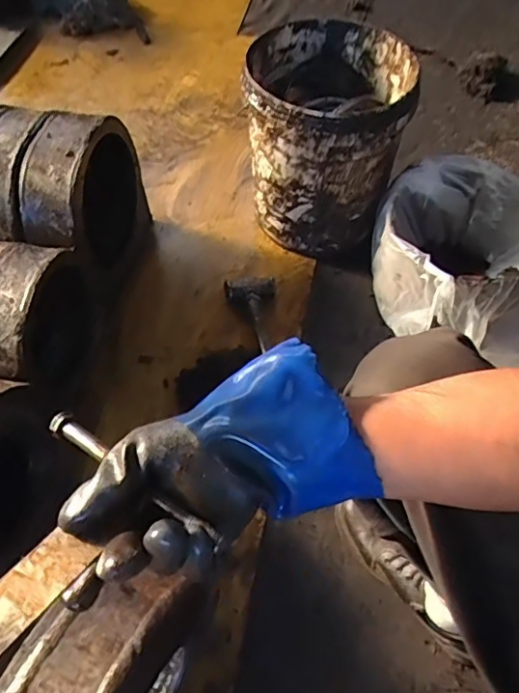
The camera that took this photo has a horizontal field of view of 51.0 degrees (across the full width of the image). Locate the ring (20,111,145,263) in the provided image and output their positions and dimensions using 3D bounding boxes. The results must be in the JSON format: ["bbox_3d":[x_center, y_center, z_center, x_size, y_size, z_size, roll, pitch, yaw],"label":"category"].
[{"bbox_3d":[-0.335,-0.277,1.079,0.113,0.312,0.326,7,55,6],"label":"ring"}]

